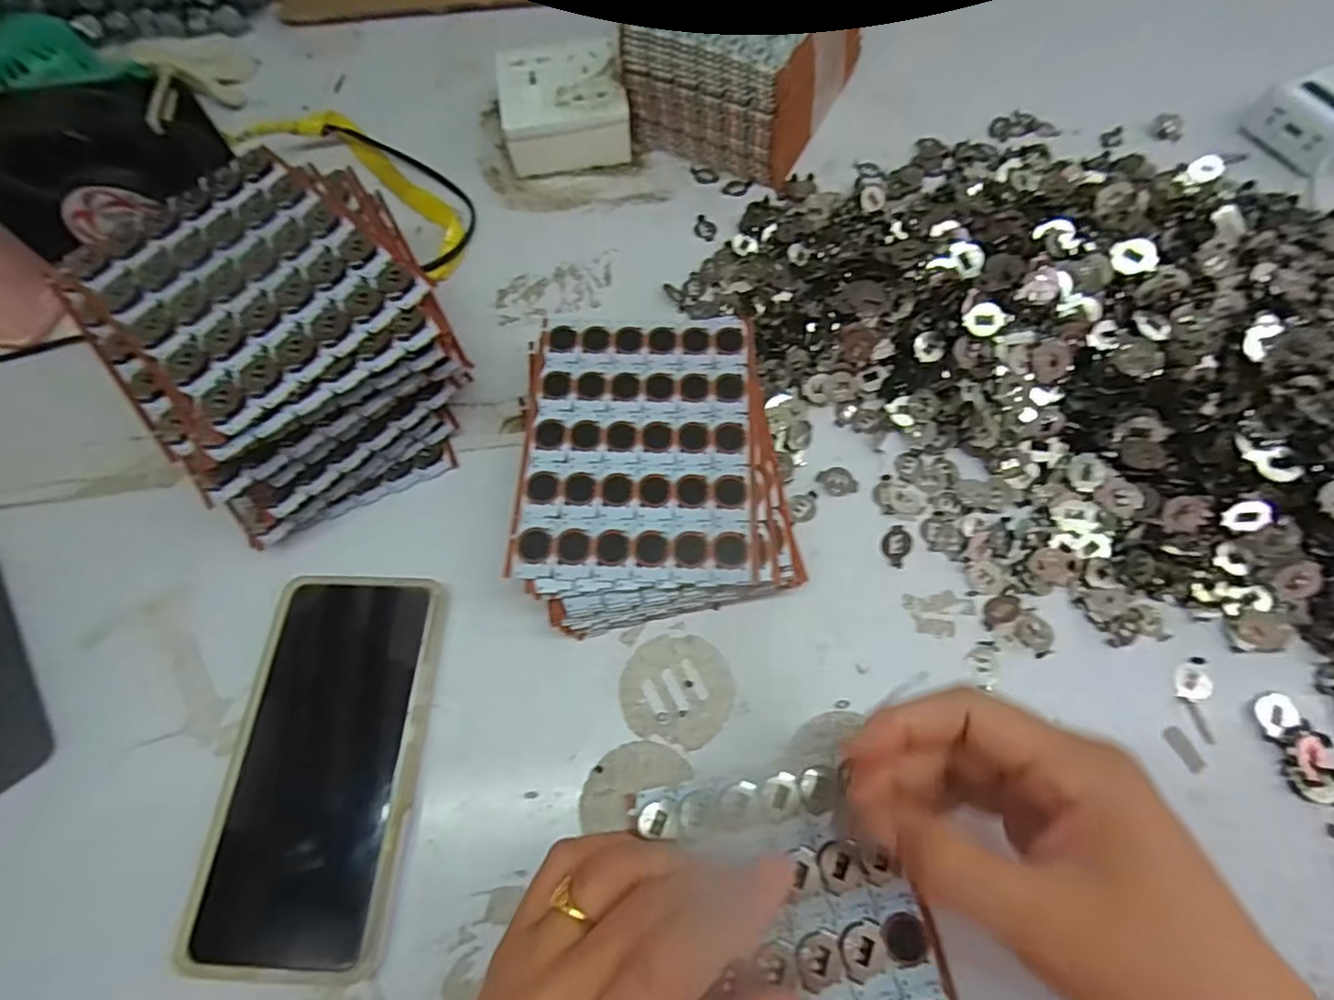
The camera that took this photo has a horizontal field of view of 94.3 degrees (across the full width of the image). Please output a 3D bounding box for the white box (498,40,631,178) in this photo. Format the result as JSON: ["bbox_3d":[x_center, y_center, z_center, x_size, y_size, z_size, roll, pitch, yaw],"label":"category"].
[{"bbox_3d":[-0.075,-0.287,0.453,0.087,0.043,0.087,-10,65,-2],"label":"white box"}]

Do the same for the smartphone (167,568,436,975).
[{"bbox_3d":[-0.156,0.118,0.285,0.082,0.014,0.166,0,65,2],"label":"smartphone"}]

